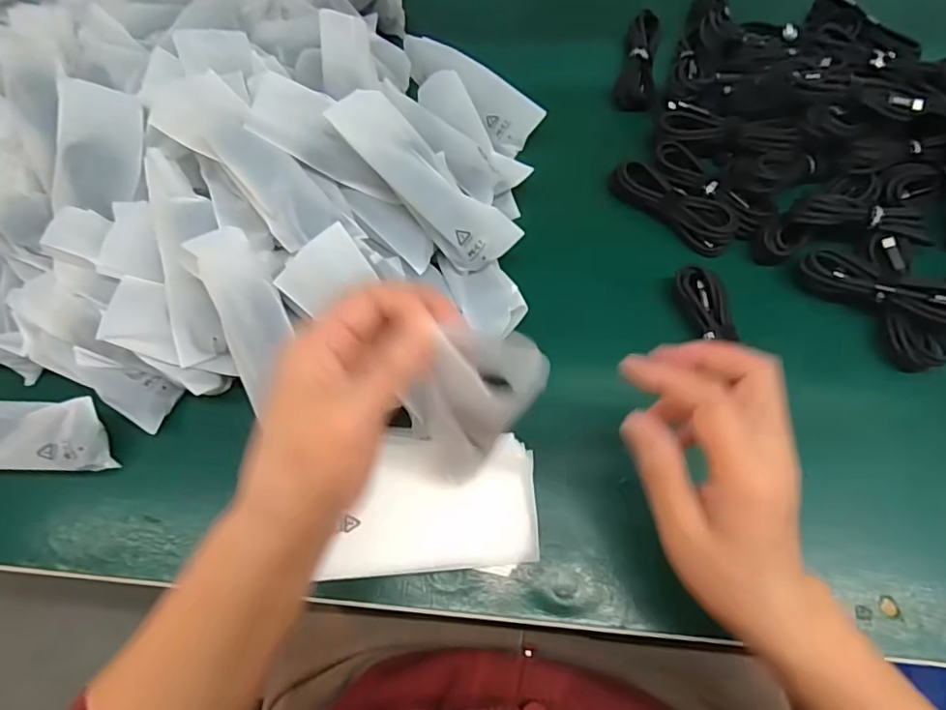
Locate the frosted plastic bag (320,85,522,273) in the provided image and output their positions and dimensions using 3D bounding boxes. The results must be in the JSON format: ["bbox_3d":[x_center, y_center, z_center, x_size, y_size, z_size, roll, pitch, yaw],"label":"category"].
[{"bbox_3d":[-0.035,-0.124,0.405,0.149,0.029,0.045,44,72,-16],"label":"frosted plastic bag"}]

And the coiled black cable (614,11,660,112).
[{"bbox_3d":[0.153,-0.274,0.518,0.032,0.018,0.104,8,68,7],"label":"coiled black cable"}]

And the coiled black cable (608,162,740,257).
[{"bbox_3d":[0.163,-0.123,0.455,0.108,0.022,0.034,38,74,18],"label":"coiled black cable"}]

